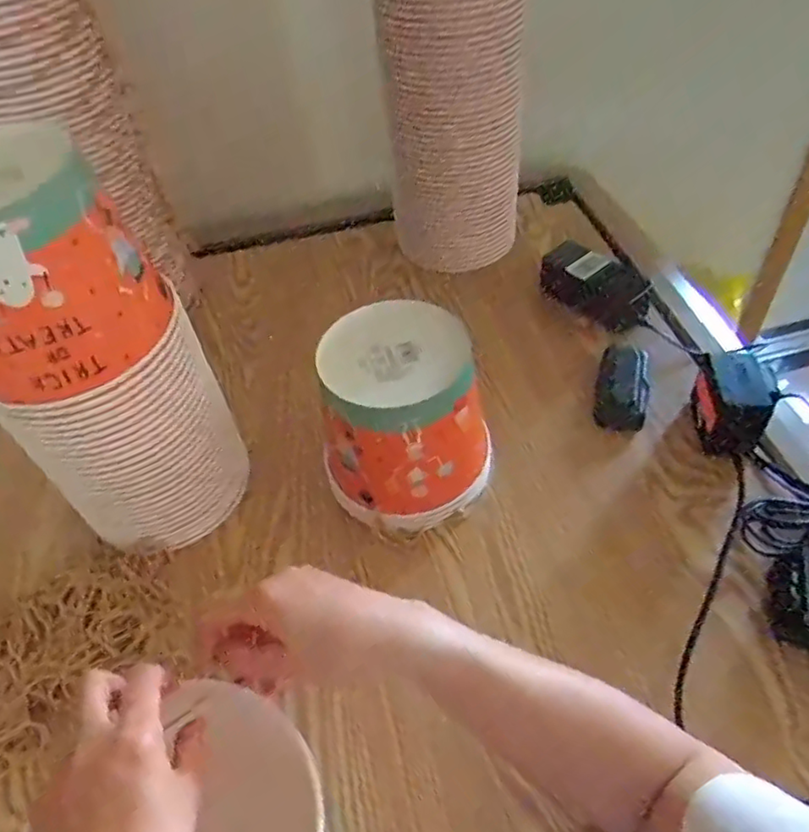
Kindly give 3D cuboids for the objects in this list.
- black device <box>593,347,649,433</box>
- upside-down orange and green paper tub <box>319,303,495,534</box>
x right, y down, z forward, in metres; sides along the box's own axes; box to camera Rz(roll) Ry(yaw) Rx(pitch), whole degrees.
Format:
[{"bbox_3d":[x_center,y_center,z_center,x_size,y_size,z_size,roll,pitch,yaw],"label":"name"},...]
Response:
[{"bbox_3d":[0.232,-0.033,0.675,0.052,0.018,0.106,9,63,12],"label":"black device"},{"bbox_3d":[0.002,0.007,0.578,0.152,0.162,0.138,-4,49,2],"label":"upside-down orange and green paper tub"}]

